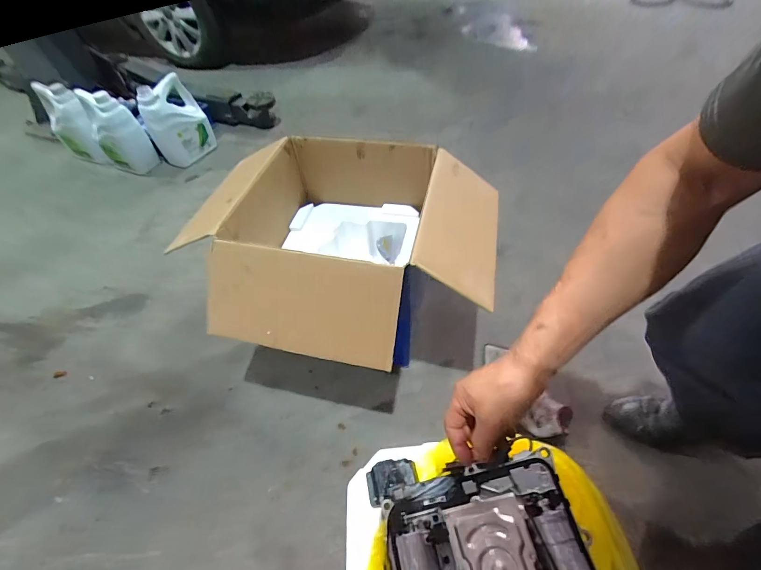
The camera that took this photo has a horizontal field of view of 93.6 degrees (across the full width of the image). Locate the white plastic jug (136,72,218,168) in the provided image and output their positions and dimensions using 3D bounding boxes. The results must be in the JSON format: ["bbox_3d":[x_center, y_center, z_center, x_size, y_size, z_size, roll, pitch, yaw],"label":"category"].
[{"bbox_3d":[-0.779,-0.614,1.376,0.099,0.302,0.197,36,62,29],"label":"white plastic jug"}]

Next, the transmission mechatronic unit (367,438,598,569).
[{"bbox_3d":[0.111,0.311,0.410,0.232,0.130,0.213,-7,51,0],"label":"transmission mechatronic unit"}]

